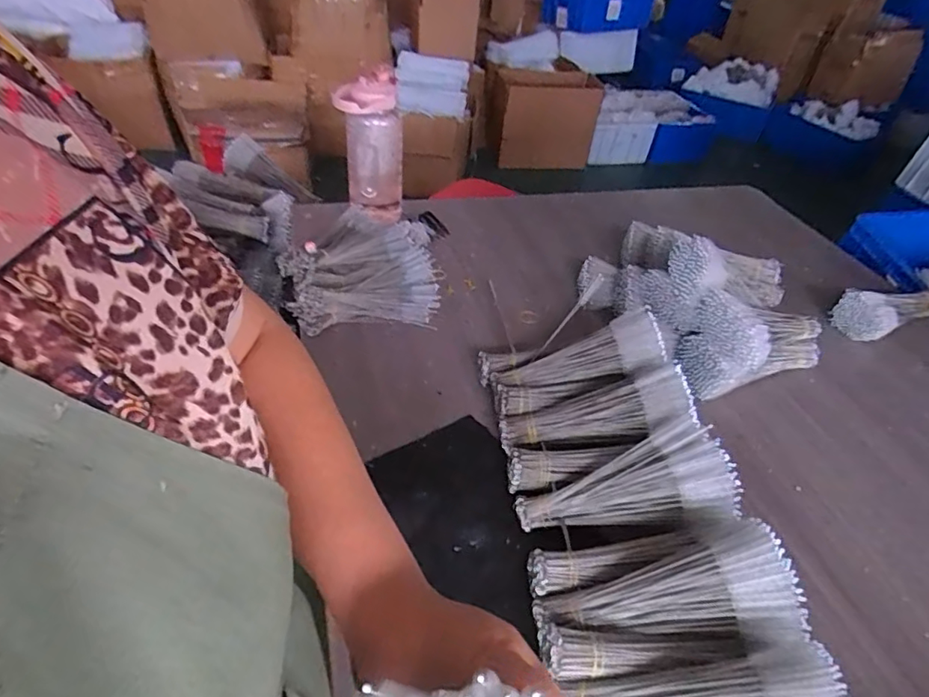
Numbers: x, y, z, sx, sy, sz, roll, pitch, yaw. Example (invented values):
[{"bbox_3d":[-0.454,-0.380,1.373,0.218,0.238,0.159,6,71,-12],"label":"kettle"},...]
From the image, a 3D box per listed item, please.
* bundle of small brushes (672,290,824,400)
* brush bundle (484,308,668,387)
[{"bbox_3d":[0.467,-0.022,0.865,0.260,0.133,0.113,-15,46,-23],"label":"bundle of small brushes"},{"bbox_3d":[0.142,0.009,0.769,0.258,0.040,0.093,-12,37,21],"label":"brush bundle"}]

